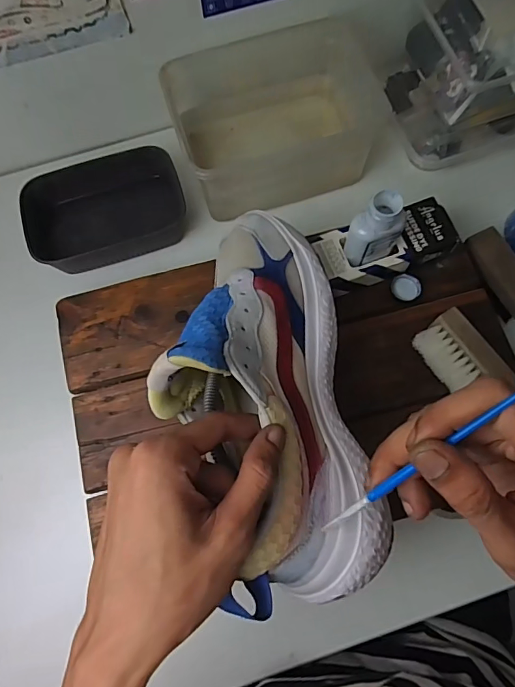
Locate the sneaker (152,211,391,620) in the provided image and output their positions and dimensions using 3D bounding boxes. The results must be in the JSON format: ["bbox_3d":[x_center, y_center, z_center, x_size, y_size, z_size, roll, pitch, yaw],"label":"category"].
[{"bbox_3d":[0.000,0.015,0.298,0.128,0.085,0.278,-9,65,-2],"label":"sneaker"}]

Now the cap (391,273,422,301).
[{"bbox_3d":[0.145,-0.055,0.440,0.027,0.011,0.022,26,74,8],"label":"cap"}]

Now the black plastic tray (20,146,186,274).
[{"bbox_3d":[-0.171,-0.143,0.512,0.172,0.075,0.097,-21,73,-6],"label":"black plastic tray"}]

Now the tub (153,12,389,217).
[{"bbox_3d":[0.023,-0.255,0.507,0.218,0.098,0.165,-18,73,-5],"label":"tub"}]

